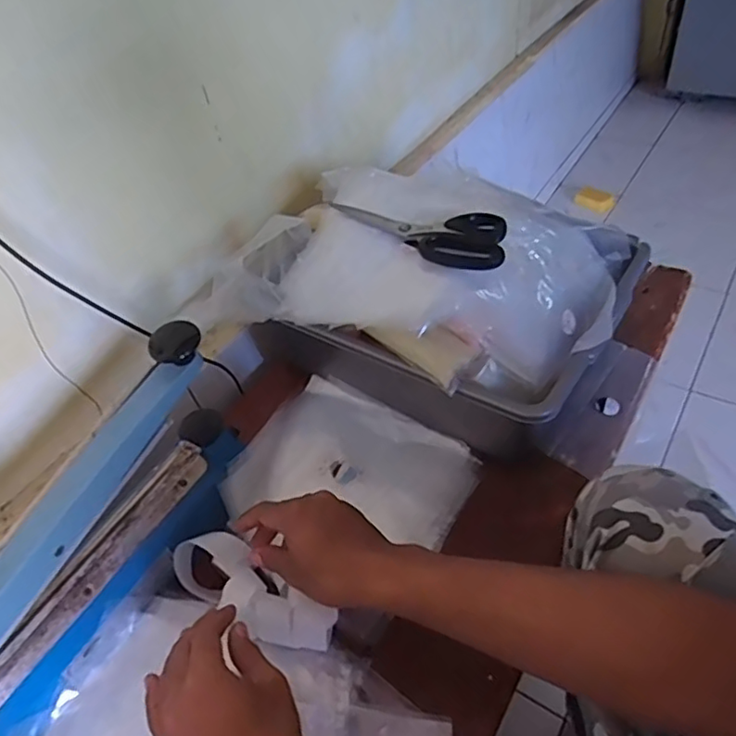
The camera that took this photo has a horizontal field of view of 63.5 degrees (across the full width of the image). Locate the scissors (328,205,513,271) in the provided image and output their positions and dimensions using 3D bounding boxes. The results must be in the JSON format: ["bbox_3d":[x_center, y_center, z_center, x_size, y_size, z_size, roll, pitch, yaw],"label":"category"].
[{"bbox_3d":[0.060,-0.155,0.626,0.080,0.020,0.209,-35,50,-26],"label":"scissors"}]

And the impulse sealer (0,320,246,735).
[{"bbox_3d":[-0.245,0.163,0.476,0.072,0.185,0.391,21,50,26],"label":"impulse sealer"}]

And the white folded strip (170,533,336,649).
[{"bbox_3d":[-0.102,0.200,0.532,0.154,0.050,0.055,23,51,24],"label":"white folded strip"}]

